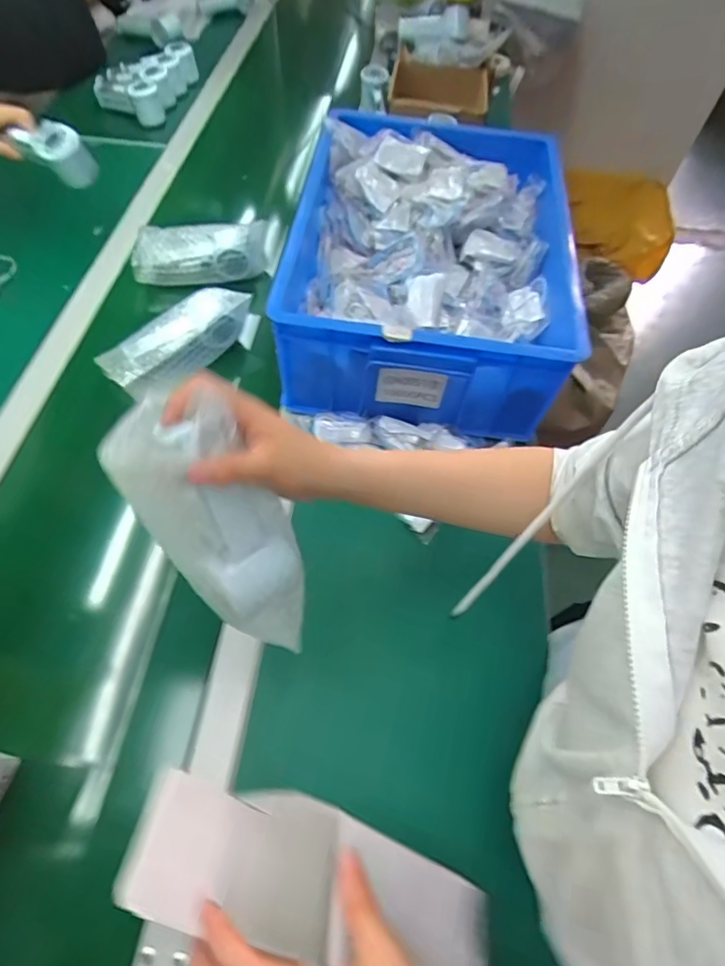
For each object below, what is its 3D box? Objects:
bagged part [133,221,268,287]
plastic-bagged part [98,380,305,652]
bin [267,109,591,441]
[{"bbox_3d":[-0.245,-0.353,0.780,0.198,0.075,0.065,-7,58,-6],"label":"bagged part"},{"bbox_3d":[-0.090,0.030,0.343,0.079,0.189,0.041,-43,34,-24],"label":"plastic-bagged part"},{"bbox_3d":[0.100,-0.318,0.722,0.344,0.168,0.483,9,58,4],"label":"bin"}]

